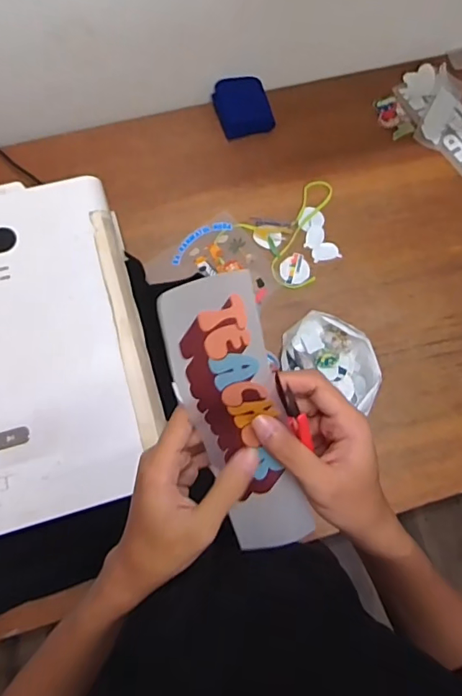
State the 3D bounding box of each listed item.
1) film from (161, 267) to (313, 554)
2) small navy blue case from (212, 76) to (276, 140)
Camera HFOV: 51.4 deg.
[{"bbox_3d":[0.005,0.049,0.321,0.063,0.014,0.191,-12,106,11],"label":"film"},{"bbox_3d":[0.027,-0.513,1.019,0.111,0.041,0.117,-17,75,-6],"label":"small navy blue case"}]

